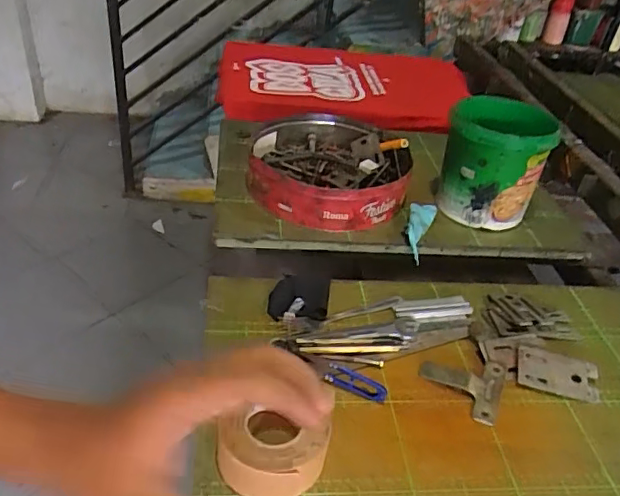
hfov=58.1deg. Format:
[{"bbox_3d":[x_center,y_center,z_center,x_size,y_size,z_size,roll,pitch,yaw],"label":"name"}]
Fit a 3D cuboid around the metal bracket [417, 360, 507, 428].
[{"bbox_3d":[0.168,0.149,0.622,0.089,0.012,0.080,20,38,16],"label":"metal bracket"}]

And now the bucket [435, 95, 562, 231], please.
[{"bbox_3d":[0.288,-0.128,0.890,0.149,0.174,0.132,12,37,6],"label":"bucket"}]

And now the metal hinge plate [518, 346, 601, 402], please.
[{"bbox_3d":[0.285,0.145,0.642,0.093,0.004,0.054,14,51,3],"label":"metal hinge plate"}]

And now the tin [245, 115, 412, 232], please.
[{"bbox_3d":[0.032,-0.126,0.920,0.248,0.083,0.266,5,36,-4],"label":"tin"}]

